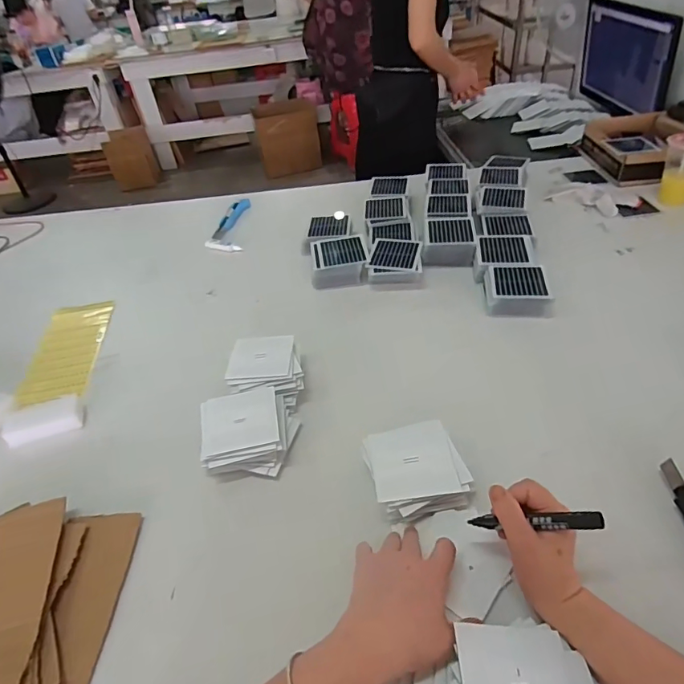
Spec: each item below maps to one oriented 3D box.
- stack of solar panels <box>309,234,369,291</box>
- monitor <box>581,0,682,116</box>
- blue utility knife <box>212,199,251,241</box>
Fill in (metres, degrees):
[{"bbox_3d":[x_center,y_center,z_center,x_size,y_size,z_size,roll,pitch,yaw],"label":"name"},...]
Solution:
[{"bbox_3d":[-0.004,-0.152,0.873,0.107,0.055,0.092,-7,42,1],"label":"stack of solar panels"},{"bbox_3d":[0.830,-0.845,1.376,0.068,0.252,0.451,-7,42,1],"label":"monitor"},{"bbox_3d":[-0.265,-0.294,1.099,0.042,0.010,0.182,7,44,15],"label":"blue utility knife"}]

